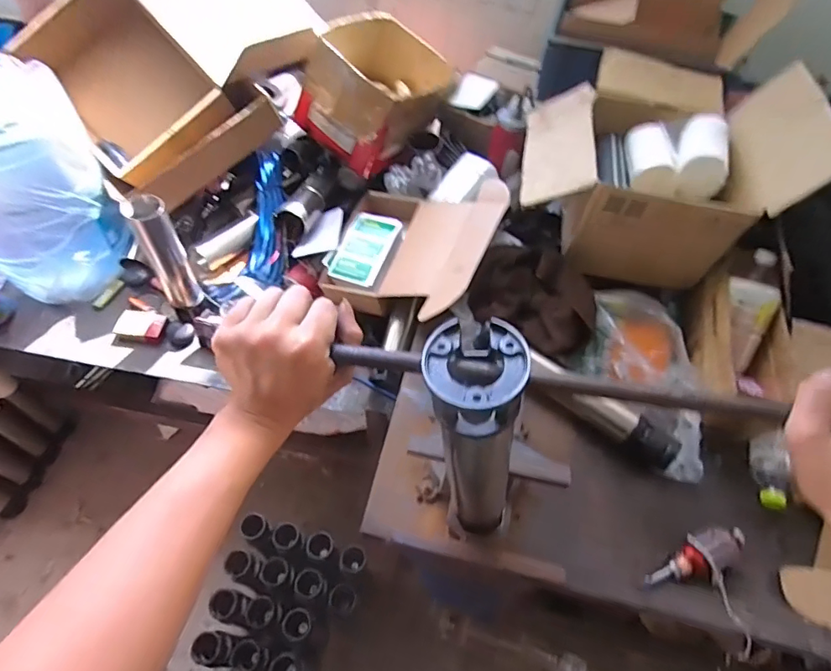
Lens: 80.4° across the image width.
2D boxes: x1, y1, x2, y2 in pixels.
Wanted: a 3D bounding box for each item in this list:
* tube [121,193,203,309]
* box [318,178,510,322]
[{"bbox_3d":[-0.473,-0.154,0.932,0.067,0.242,0.052,-26,62,-20],"label":"tube"},{"bbox_3d":[-0.013,-0.181,0.978,0.307,0.152,0.336,22,57,9],"label":"box"}]

